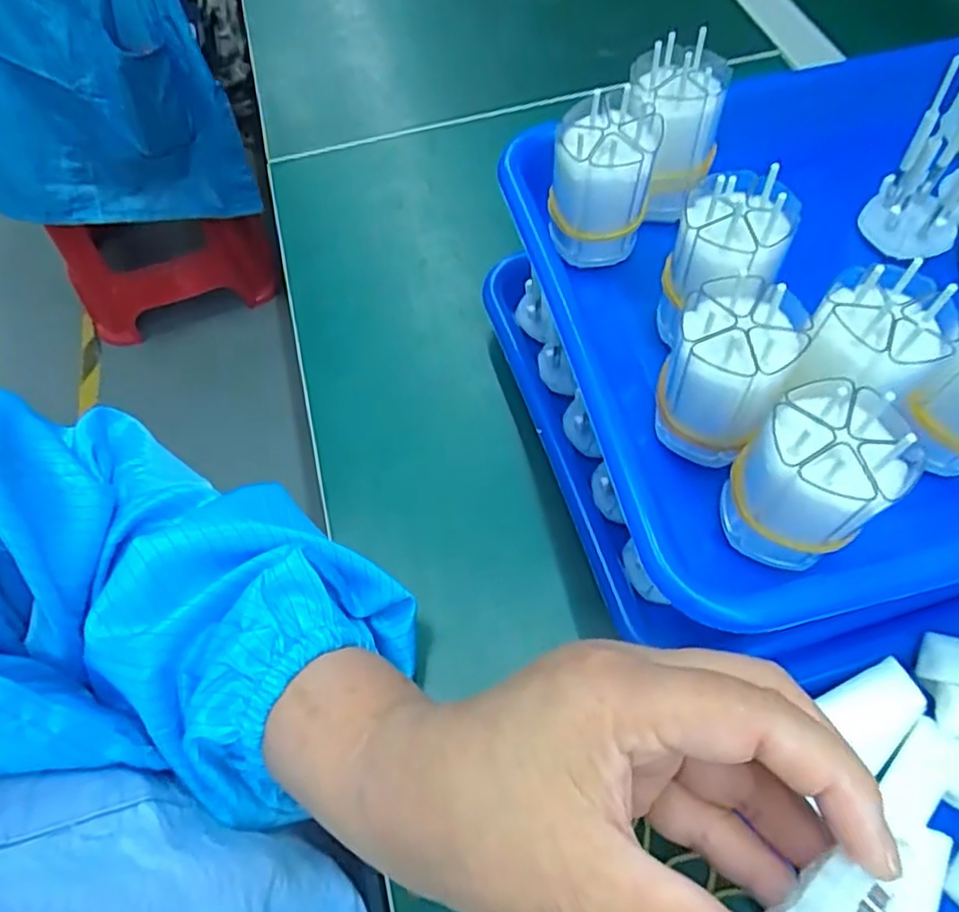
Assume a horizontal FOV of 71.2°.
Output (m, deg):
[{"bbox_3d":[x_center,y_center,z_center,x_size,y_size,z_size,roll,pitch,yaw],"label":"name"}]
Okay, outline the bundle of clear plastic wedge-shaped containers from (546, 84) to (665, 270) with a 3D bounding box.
[{"bbox_3d":[0.051,-0.112,0.280,0.039,0.063,0.033,8,61,7],"label":"bundle of clear plastic wedge-shaped containers"}]

